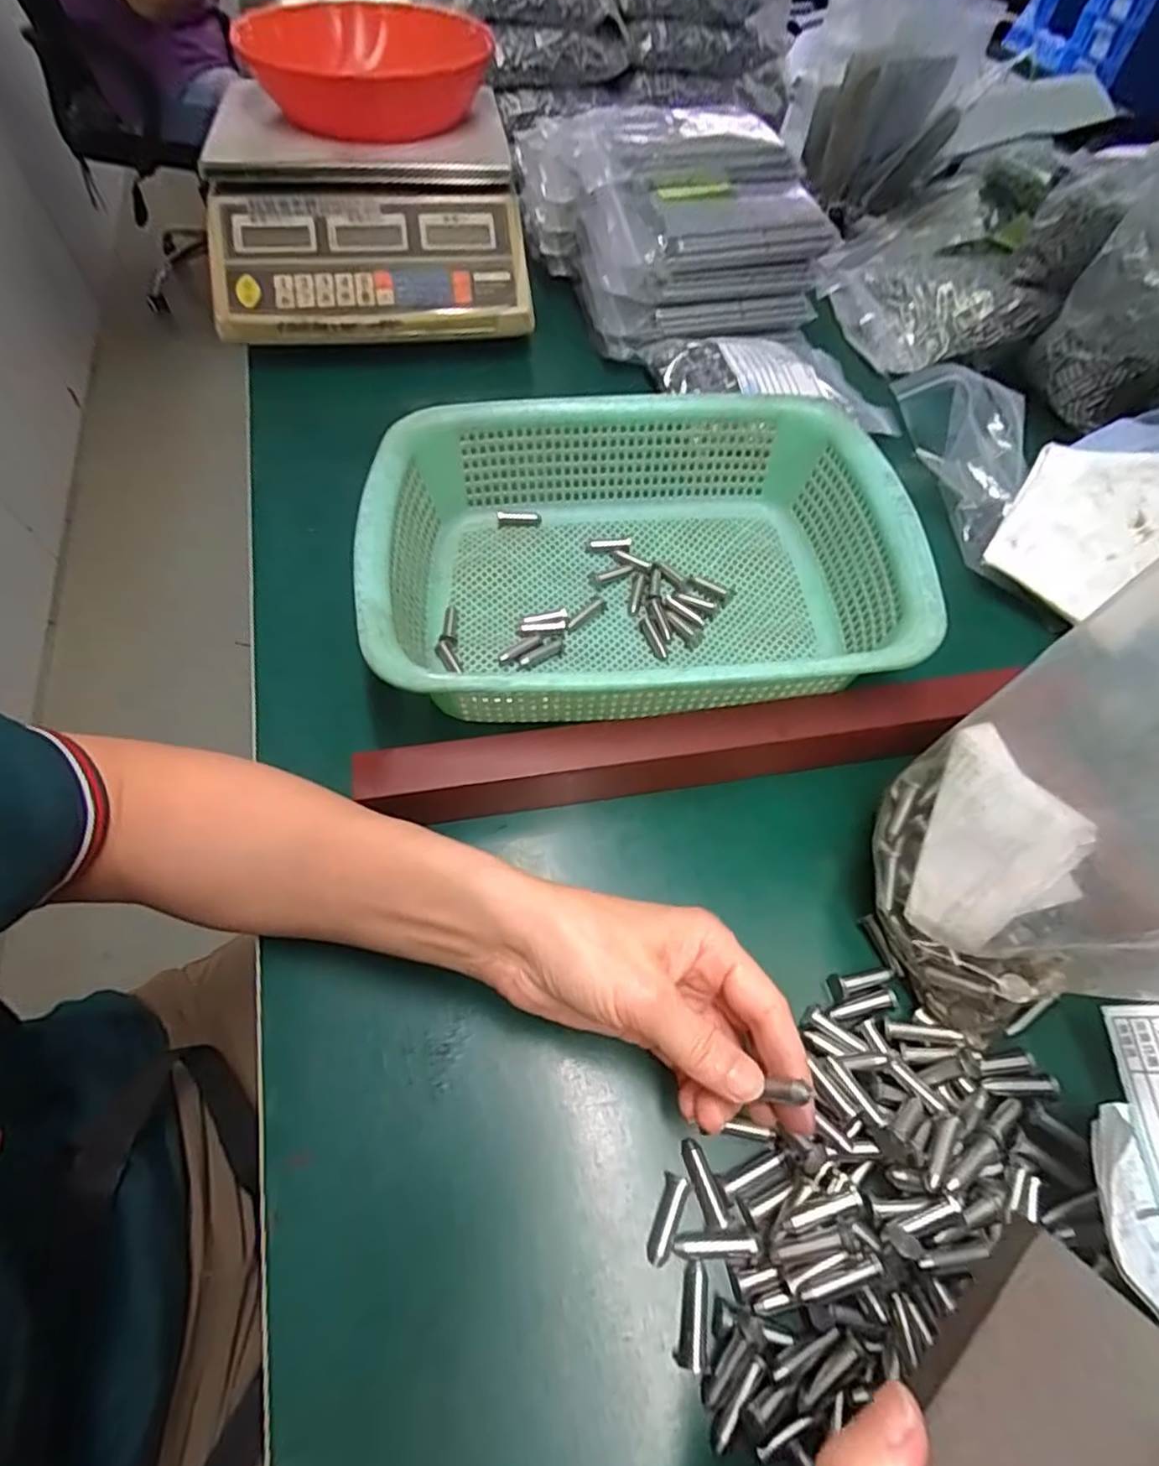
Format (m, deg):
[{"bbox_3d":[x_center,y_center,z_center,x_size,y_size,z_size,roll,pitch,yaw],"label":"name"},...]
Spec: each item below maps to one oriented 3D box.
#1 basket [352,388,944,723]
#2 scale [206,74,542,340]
[{"bbox_3d":[0.033,-0.098,0.384,0.287,0.089,0.215,-2,59,-2],"label":"basket"},{"bbox_3d":[-0.181,-0.454,0.568,0.251,0.105,0.236,-6,59,-5],"label":"scale"}]

